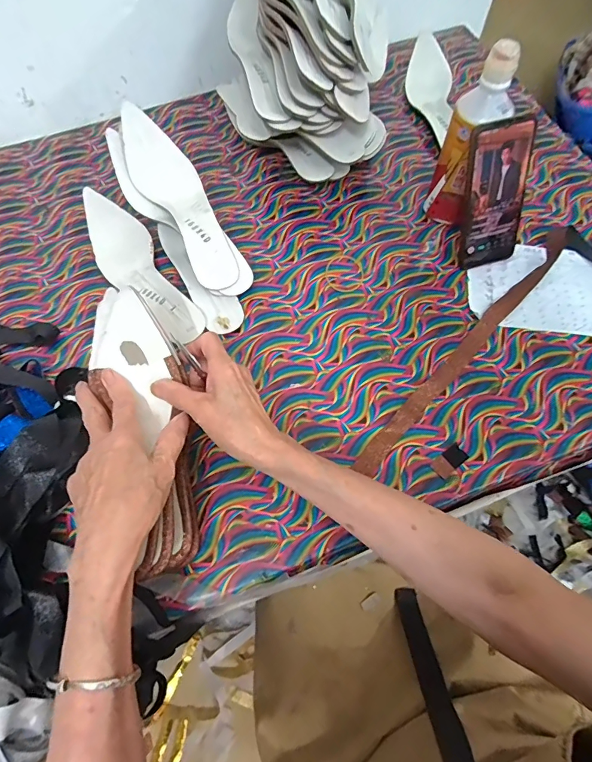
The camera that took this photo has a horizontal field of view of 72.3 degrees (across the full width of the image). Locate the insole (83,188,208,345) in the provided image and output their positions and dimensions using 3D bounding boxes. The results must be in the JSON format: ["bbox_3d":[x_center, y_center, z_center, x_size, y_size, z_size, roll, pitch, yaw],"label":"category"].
[{"bbox_3d":[-0.203,-0.142,0.517,0.073,0.051,0.242,-32,69,-13],"label":"insole"}]

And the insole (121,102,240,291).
[{"bbox_3d":[-0.143,-0.224,0.503,0.069,0.027,0.241,-30,87,-12],"label":"insole"}]

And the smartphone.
[{"bbox_3d":[0.237,-0.217,0.483,0.072,0.159,0.013,-16,39,-3],"label":"smartphone"}]

